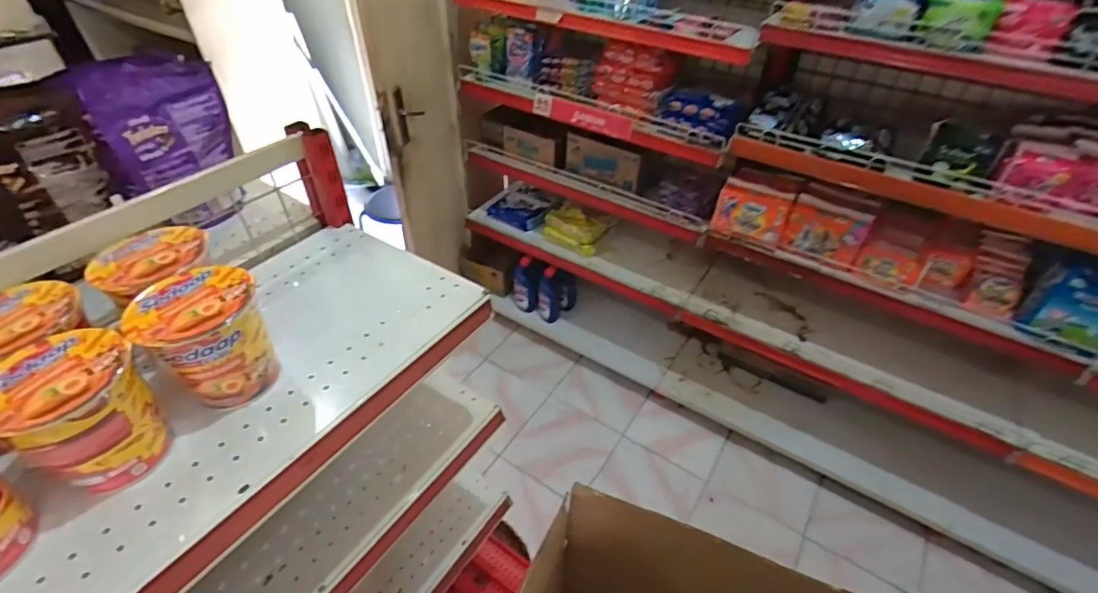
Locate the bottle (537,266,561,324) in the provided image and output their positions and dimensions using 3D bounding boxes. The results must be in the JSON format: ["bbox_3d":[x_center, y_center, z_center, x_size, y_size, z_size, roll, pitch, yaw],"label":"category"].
[{"bbox_3d":[0.000,-0.004,1.974,0.088,0.237,0.073,1,42,0],"label":"bottle"}]

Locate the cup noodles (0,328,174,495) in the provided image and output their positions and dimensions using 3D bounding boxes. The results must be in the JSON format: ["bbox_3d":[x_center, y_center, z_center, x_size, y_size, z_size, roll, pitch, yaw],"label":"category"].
[{"bbox_3d":[-0.406,0.104,0.457,0.107,0.110,0.100,18,45,18],"label":"cup noodles"}]

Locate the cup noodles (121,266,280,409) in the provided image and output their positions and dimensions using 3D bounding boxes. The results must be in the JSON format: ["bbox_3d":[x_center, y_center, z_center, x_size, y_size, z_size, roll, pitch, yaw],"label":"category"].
[{"bbox_3d":[-0.335,0.044,0.524,0.101,0.111,0.103,-28,50,-28],"label":"cup noodles"}]

